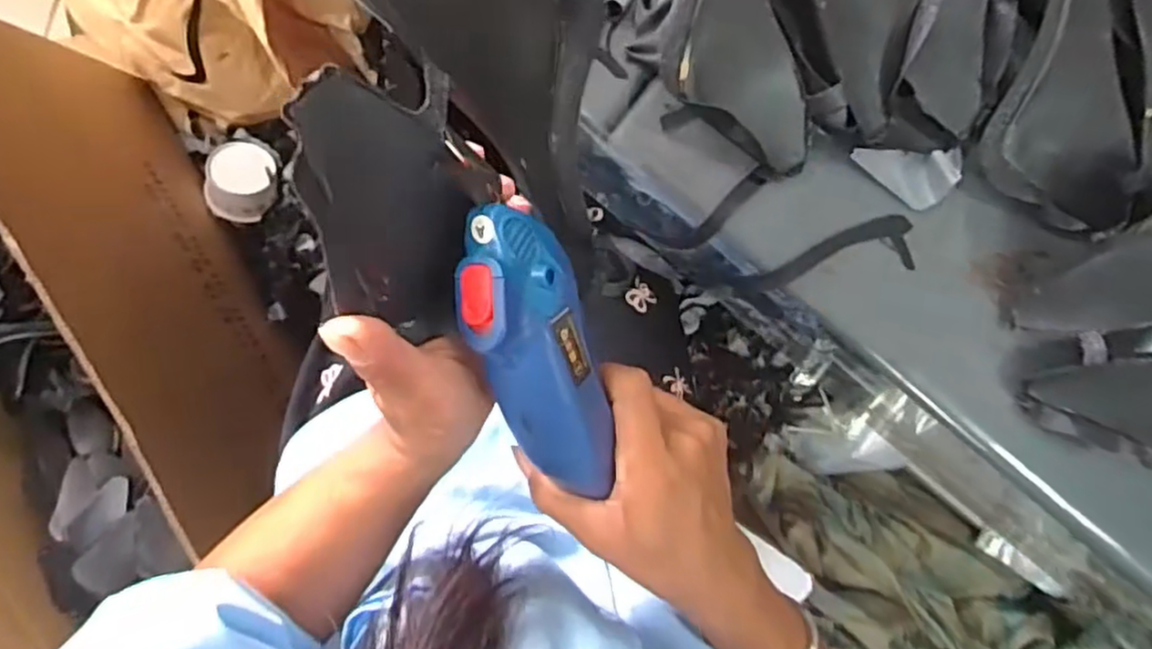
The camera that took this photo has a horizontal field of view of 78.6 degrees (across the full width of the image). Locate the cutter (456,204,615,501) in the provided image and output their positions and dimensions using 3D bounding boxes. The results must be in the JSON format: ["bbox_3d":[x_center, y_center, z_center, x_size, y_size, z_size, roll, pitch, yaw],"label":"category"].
[{"bbox_3d":[-0.013,0.017,0.277,0.042,0.027,0.129,-19,117,-2],"label":"cutter"}]

